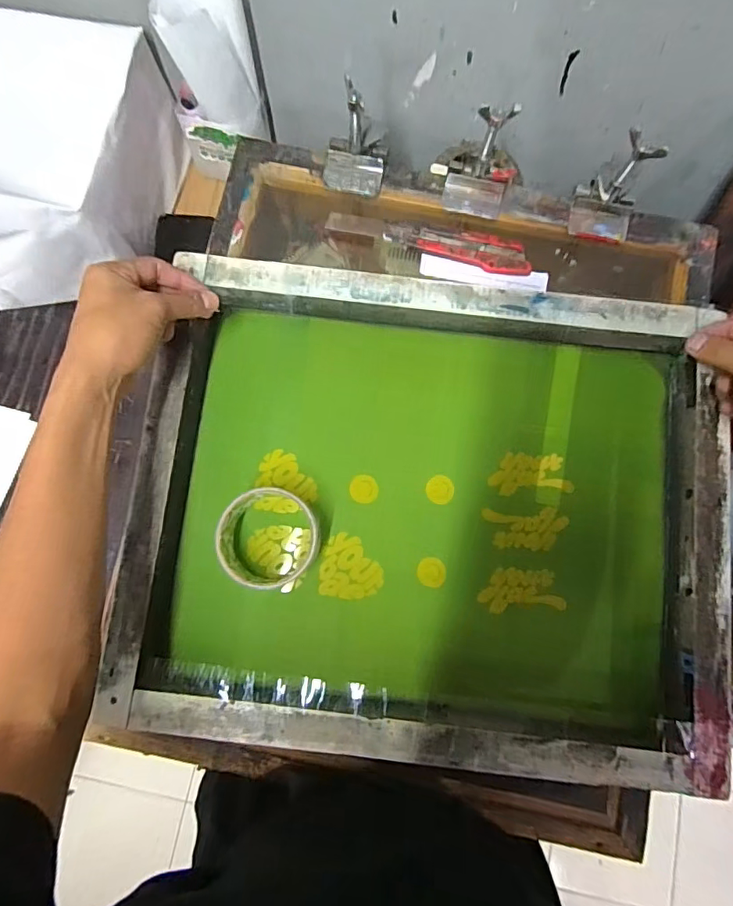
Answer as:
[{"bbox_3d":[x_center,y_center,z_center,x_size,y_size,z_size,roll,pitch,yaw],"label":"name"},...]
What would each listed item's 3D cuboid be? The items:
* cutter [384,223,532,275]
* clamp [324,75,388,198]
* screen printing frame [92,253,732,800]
[{"bbox_3d":[0.091,-0.204,0.505,0.144,0.009,0.033,10,97,1],"label":"cutter"},{"bbox_3d":[-0.011,-0.303,0.490,0.062,0.085,0.057,13,81,1],"label":"clamp"},{"bbox_3d":[0.052,0.047,0.452,0.494,0.052,0.399,6,81,0],"label":"screen printing frame"}]

